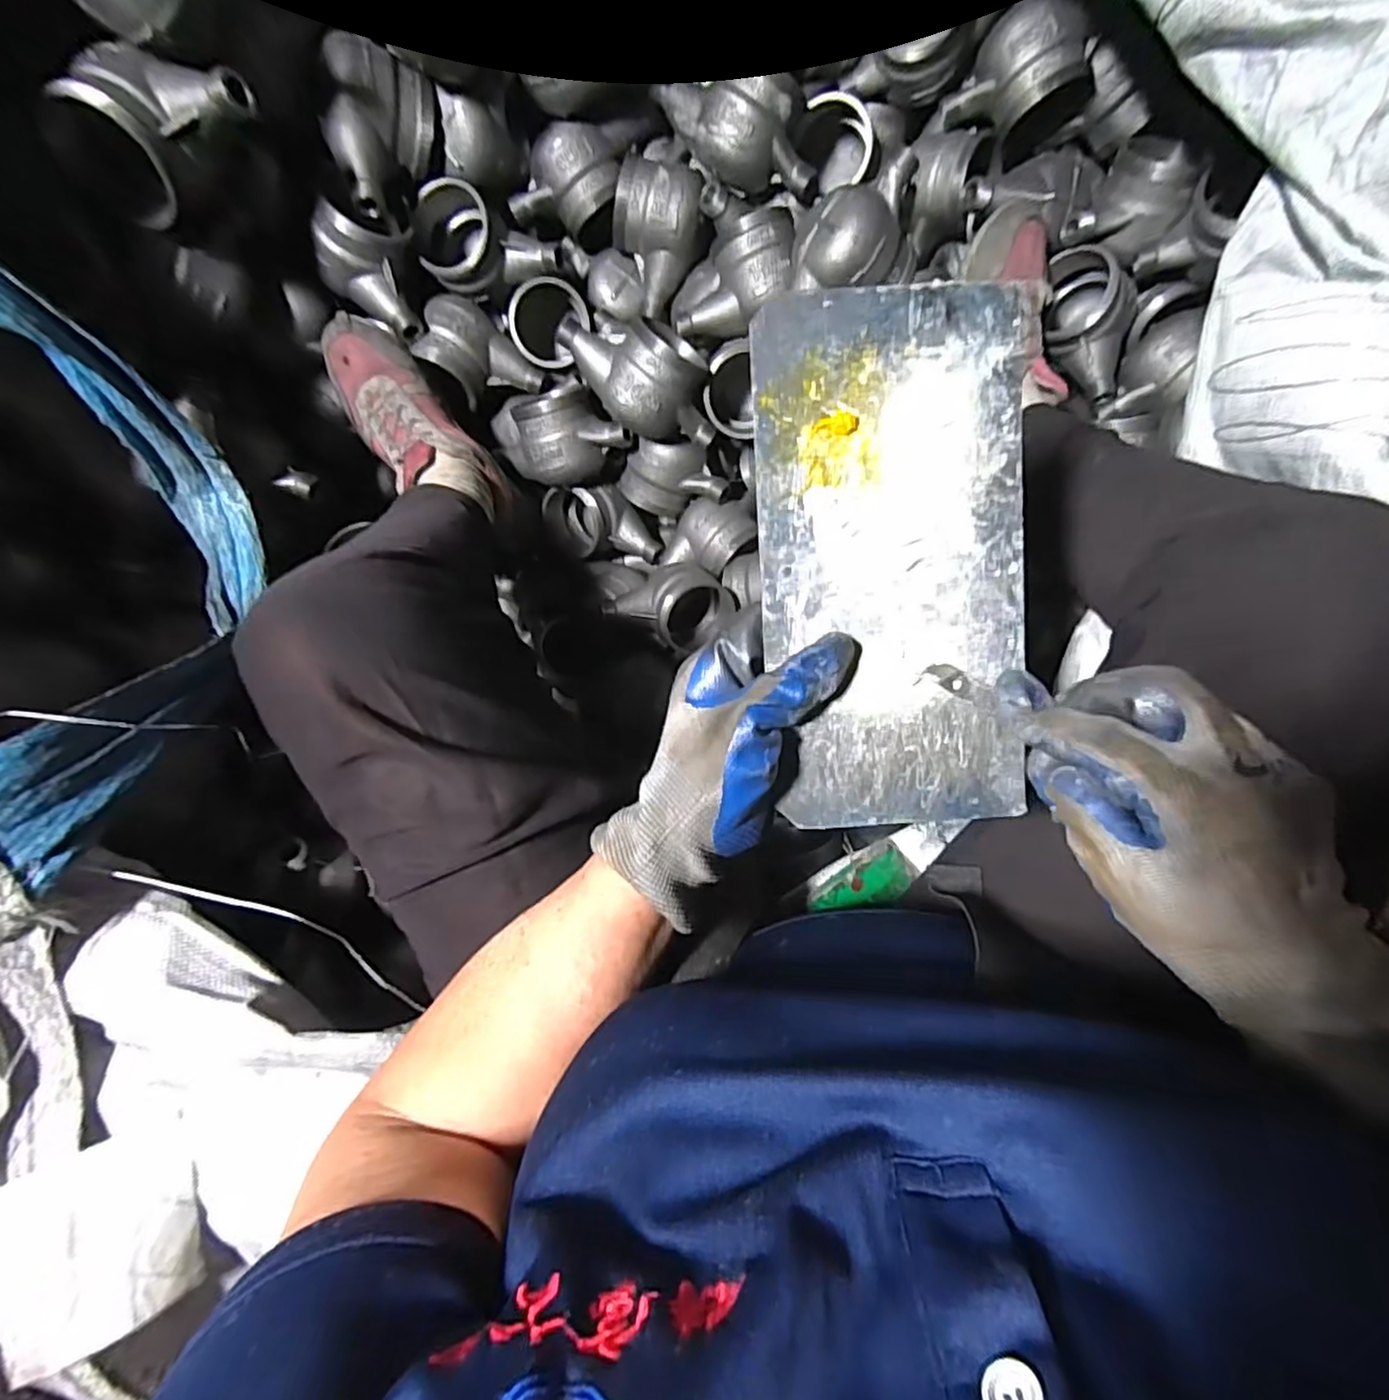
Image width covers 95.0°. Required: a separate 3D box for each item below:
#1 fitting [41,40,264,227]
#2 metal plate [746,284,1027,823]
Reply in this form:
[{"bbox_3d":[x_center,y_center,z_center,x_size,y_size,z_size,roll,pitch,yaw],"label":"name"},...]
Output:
[{"bbox_3d":[-0.354,-0.375,0.421,0.076,0.068,0.120,44,92,4],"label":"fitting"},{"bbox_3d":[0.090,-0.060,0.287,0.116,0.011,0.233,-5,96,4],"label":"metal plate"}]

